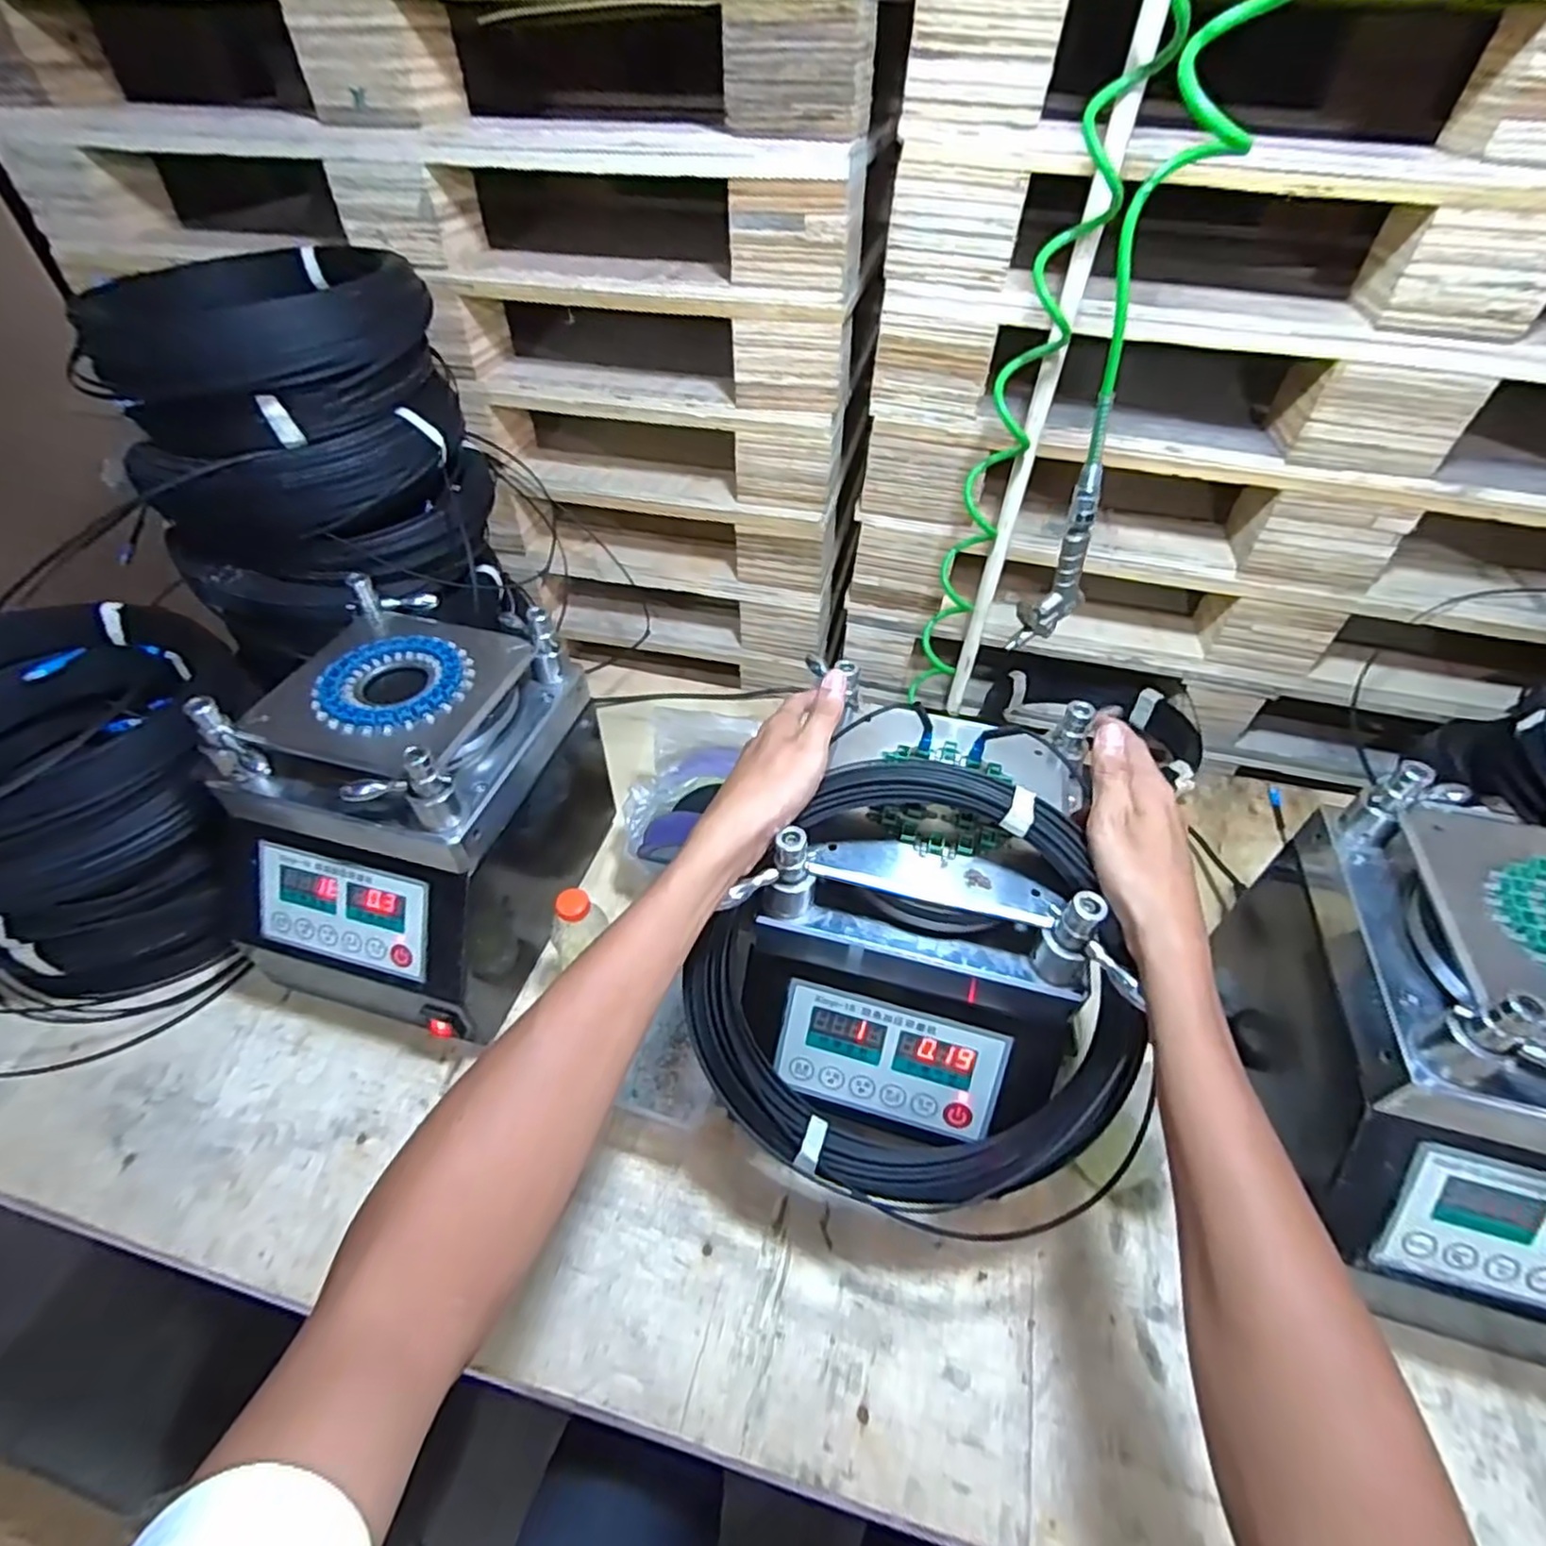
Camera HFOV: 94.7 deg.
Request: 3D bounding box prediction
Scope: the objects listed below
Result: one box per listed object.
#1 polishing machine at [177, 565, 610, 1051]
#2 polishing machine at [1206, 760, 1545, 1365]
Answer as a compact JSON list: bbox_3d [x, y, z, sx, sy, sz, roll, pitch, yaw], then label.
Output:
[{"bbox_3d":[-0.321,0.037,0.651,0.241,0.278,0.291,12,48,10],"label":"polishing machine"},{"bbox_3d":[0.485,0.207,0.498,0.217,0.278,0.280,10,48,9],"label":"polishing machine"}]

